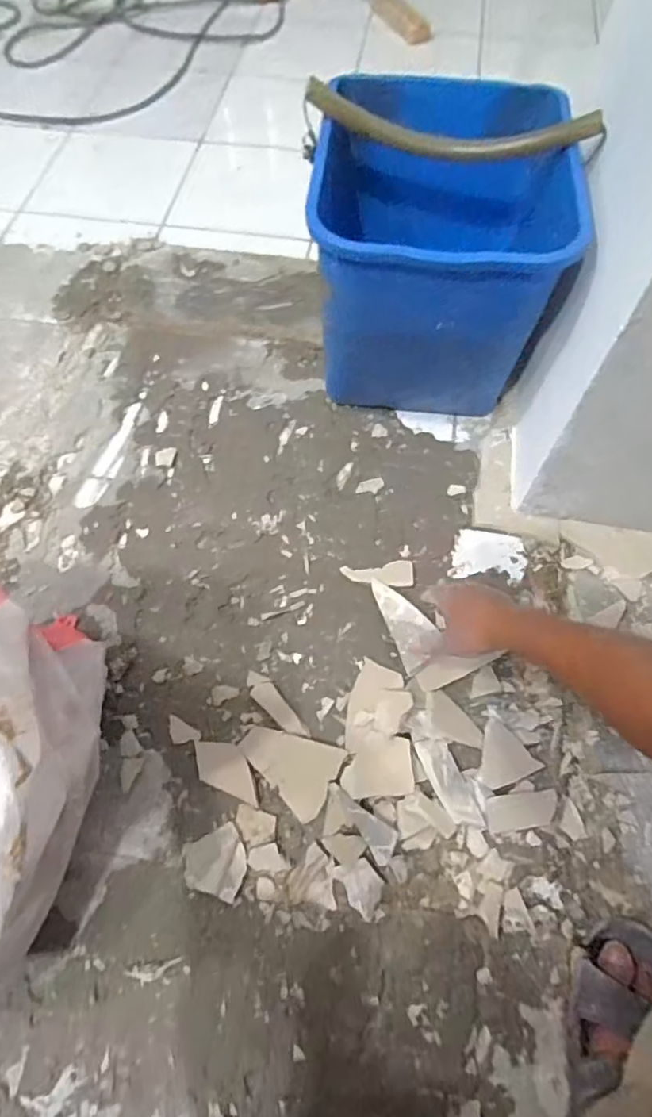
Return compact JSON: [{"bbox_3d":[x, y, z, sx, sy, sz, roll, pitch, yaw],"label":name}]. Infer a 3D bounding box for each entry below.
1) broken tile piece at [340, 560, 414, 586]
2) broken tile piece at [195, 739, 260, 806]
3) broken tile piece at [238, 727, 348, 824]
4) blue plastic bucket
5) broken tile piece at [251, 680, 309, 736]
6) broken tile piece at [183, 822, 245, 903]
[{"bbox_3d":[0.071,0.023,0.765,0.095,0.015,0.036,-4,64,-2],"label":"broken tile piece"},{"bbox_3d":[-0.114,0.246,0.656,0.091,0.007,0.048,21,65,10],"label":"broken tile piece"},{"bbox_3d":[-0.045,0.238,0.650,0.112,0.004,0.082,26,66,12],"label":"broken tile piece"},{"bbox_3d":[0.139,-0.417,0.800,0.306,0.330,0.323,0,64,0],"label":"blue plastic bucket"},{"bbox_3d":[-0.054,0.185,0.684,0.027,0.012,0.084,-41,71,-18],"label":"broken tile piece"},{"bbox_3d":[-0.119,0.334,0.609,0.067,0.009,0.069,-24,66,-11],"label":"broken tile piece"}]

